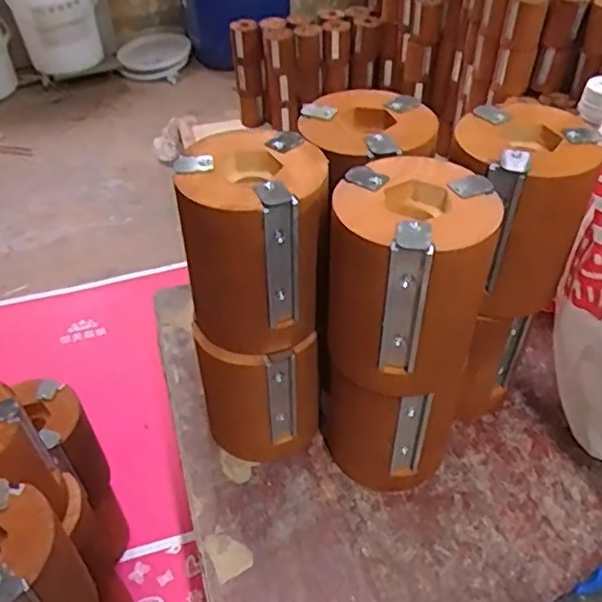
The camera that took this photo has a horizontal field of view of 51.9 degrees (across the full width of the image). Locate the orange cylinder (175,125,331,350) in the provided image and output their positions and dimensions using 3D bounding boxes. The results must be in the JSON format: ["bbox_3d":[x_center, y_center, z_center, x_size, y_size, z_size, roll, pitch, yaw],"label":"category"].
[{"bbox_3d":[-0.024,-0.033,0.342,0.074,0.100,0.072,-3,44,-1],"label":"orange cylinder"}]

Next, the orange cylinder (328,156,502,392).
[{"bbox_3d":[0.056,-0.011,0.326,0.078,0.103,0.080,14,46,16],"label":"orange cylinder"}]

